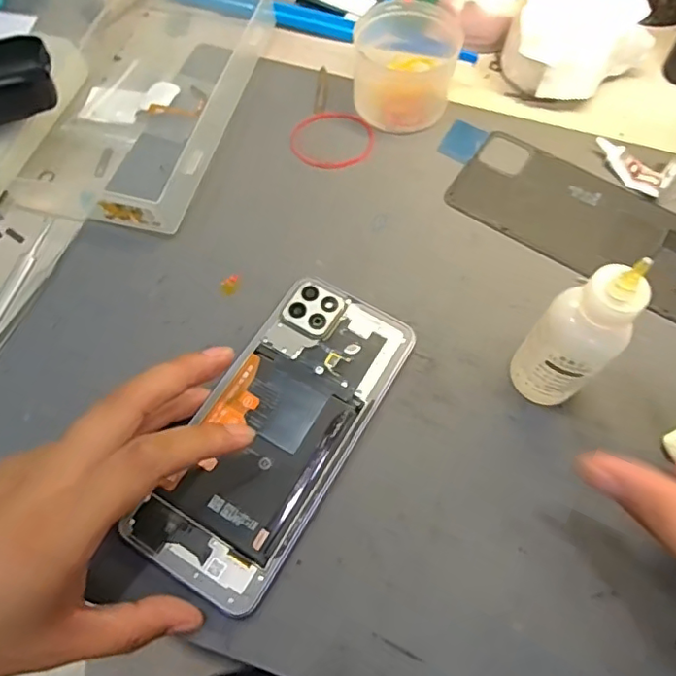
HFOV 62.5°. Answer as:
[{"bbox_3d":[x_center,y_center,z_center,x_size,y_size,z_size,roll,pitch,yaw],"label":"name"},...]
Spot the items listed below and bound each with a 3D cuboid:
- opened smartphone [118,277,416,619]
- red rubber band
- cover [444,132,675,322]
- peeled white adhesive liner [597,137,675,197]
[{"bbox_3d":[-0.029,0.044,0.272,0.072,0.005,0.157,27,68,12],"label":"opened smartphone"},{"bbox_3d":[-0.004,-0.129,0.361,0.053,0.004,0.050,0,65,0],"label":"red rubber band"},{"bbox_3d":[0.146,-0.072,0.331,0.152,0.006,0.074,33,69,14],"label":"cover"},{"bbox_3d":[0.179,-0.106,0.339,0.048,0.020,0.017,32,69,14],"label":"peeled white adhesive liner"}]

